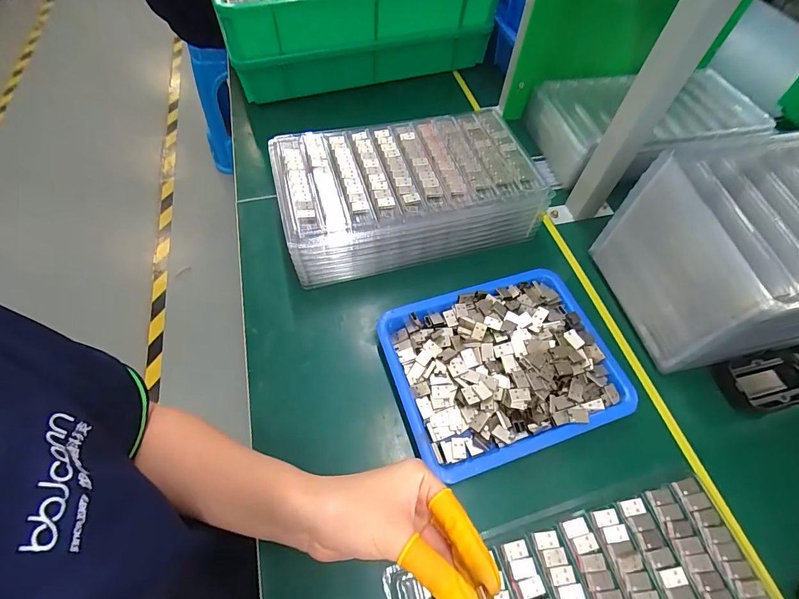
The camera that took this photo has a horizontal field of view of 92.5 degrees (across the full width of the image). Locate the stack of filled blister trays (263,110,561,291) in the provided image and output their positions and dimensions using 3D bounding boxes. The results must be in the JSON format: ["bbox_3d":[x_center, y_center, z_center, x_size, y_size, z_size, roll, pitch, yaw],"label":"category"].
[{"bbox_3d":[0.008,-0.129,0.472,0.296,0.085,0.171,-11,60,-8],"label":"stack of filled blister trays"}]

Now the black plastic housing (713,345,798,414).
[{"bbox_3d":[0.390,0.083,0.397,0.104,0.030,0.054,-11,60,-8],"label":"black plastic housing"}]

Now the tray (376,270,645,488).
[{"bbox_3d":[0.102,0.063,0.385,0.214,0.033,0.169,-15,61,-10],"label":"tray"}]

